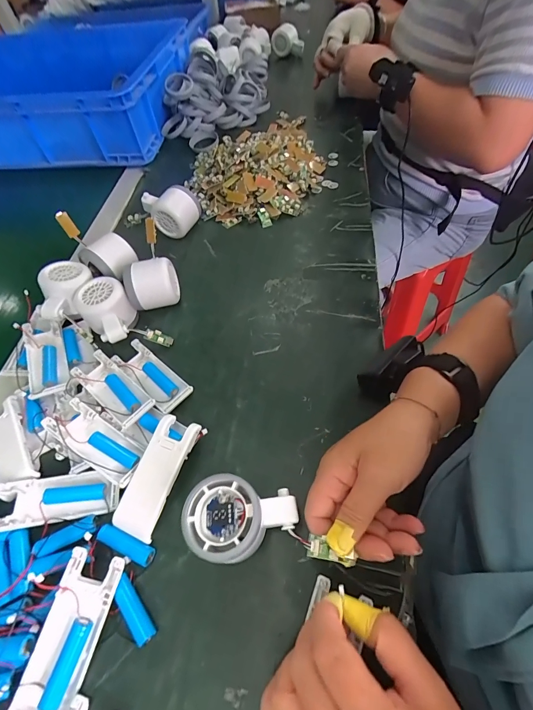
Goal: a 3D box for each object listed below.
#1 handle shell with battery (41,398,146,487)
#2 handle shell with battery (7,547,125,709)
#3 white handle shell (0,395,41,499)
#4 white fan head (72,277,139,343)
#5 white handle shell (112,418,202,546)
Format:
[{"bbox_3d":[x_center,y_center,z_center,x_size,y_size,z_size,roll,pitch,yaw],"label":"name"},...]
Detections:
[{"bbox_3d":[-0.162,0.080,0.318,0.099,0.021,0.039,26,62,21],"label":"handle shell with battery"},{"bbox_3d":[-0.142,0.202,0.243,0.038,0.022,0.104,13,71,12],"label":"handle shell with battery"},{"bbox_3d":[-0.258,0.087,0.330,0.039,0.012,0.100,-31,59,-15],"label":"white handle shell"},{"bbox_3d":[-0.190,-0.052,0.400,0.055,0.044,0.084,-36,60,-17],"label":"white fan head"},{"bbox_3d":[-0.099,0.107,0.301,0.040,0.012,0.102,18,72,15],"label":"white handle shell"}]

